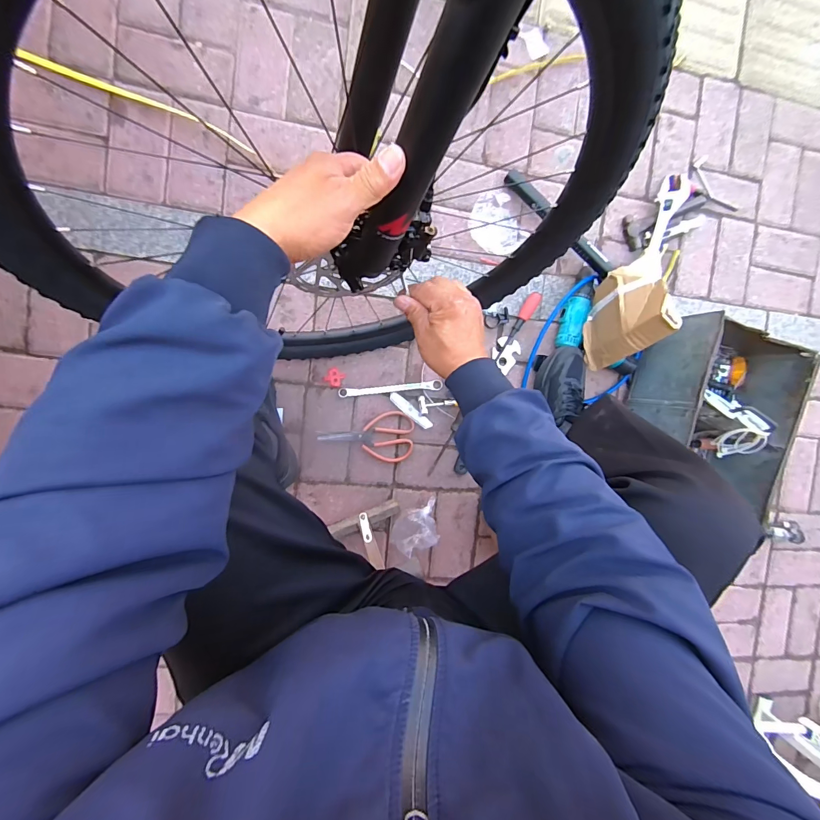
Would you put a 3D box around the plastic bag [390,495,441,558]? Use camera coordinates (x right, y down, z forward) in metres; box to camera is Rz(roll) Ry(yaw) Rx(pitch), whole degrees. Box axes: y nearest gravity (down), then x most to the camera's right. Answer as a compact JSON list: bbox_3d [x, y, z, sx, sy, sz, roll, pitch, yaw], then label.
[{"bbox_3d":[0.019,0.253,0.822,0.121,0.104,0.087,-30,98,-5],"label":"plastic bag"}]

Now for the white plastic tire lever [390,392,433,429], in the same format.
[{"bbox_3d":[0.002,0.003,0.836,0.112,0.007,0.022,39,88,-10],"label":"white plastic tire lever"}]

